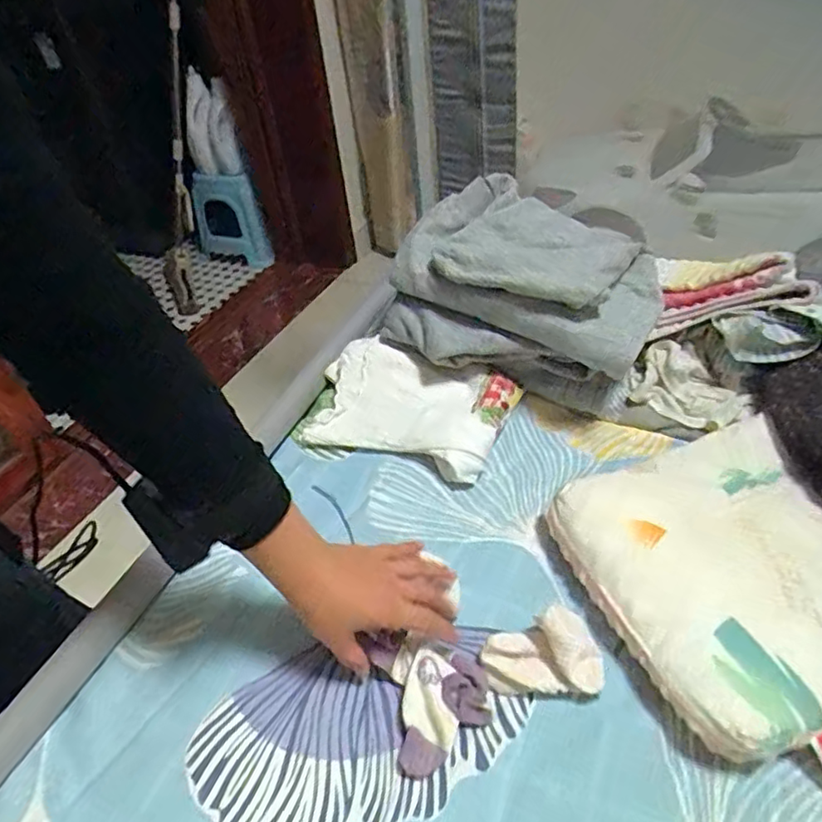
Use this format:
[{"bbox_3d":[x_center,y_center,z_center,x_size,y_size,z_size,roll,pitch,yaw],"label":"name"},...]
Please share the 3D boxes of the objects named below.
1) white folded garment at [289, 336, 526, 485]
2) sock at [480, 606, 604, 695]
[{"bbox_3d":[-0.007,-0.005,0.680,0.222,0.031,0.139,14,64,17],"label":"white folded garment"},{"bbox_3d":[0.110,0.203,0.489,0.096,0.037,0.065,-15,45,-13],"label":"sock"}]

